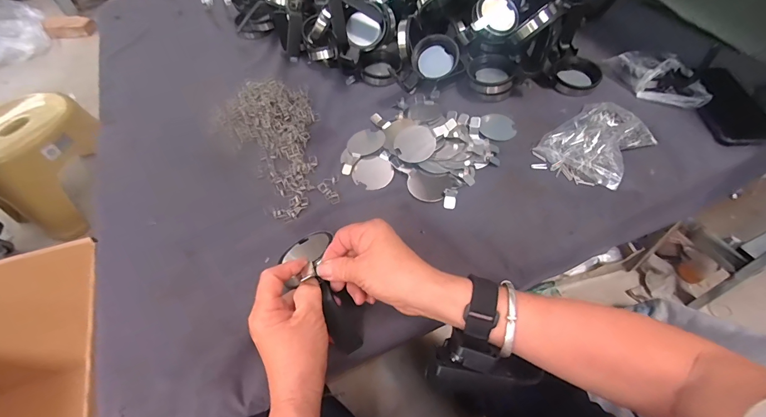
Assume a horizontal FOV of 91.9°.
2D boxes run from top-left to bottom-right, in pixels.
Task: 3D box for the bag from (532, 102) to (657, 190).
[{"bbox_3d":[0.279,-0.092,0.486,0.107,0.025,0.128,37,66,25],"label":"bag"}]

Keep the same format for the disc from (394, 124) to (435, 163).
[{"bbox_3d":[0.043,-0.086,0.493,0.051,0.004,0.051,-2,80,10],"label":"disc"}]

